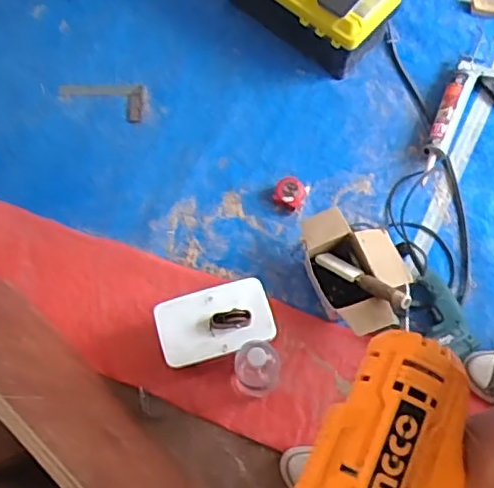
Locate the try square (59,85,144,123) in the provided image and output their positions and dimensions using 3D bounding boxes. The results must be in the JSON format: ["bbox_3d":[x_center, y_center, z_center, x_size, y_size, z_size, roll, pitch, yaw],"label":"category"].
[{"bbox_3d":[-0.348,-0.331,1.474,0.192,0.016,0.106,-2,72,0],"label":"try square"}]

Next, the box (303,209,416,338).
[{"bbox_3d":[0.233,0.049,1.279,0.202,0.107,0.267,-23,70,-8],"label":"box"}]

